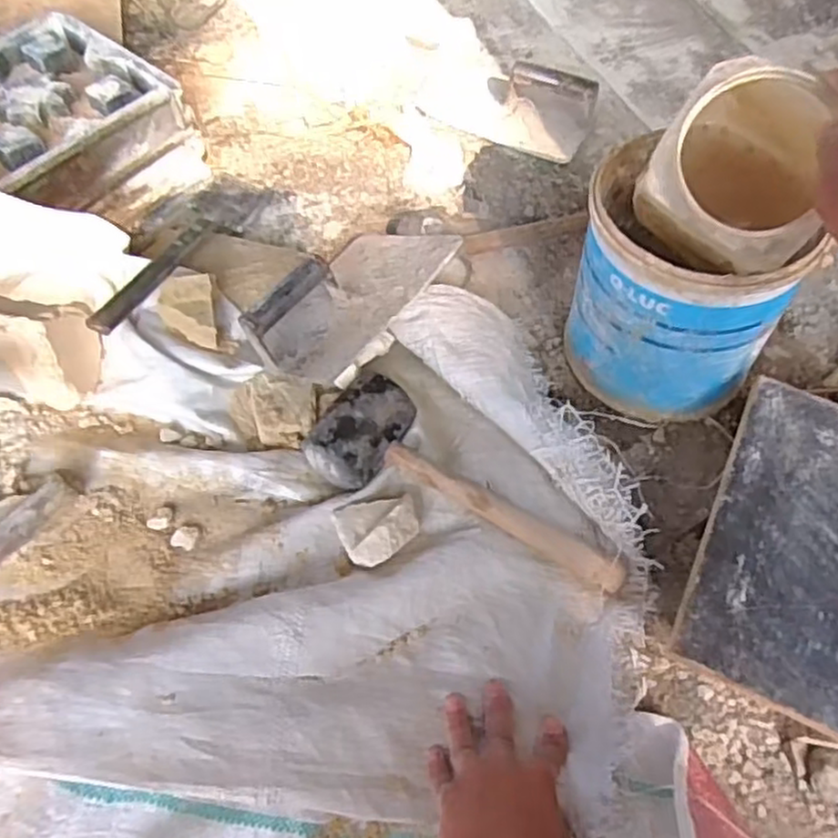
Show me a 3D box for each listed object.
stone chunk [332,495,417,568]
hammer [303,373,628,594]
[{"bbox_3d":[-0.034,0.093,0.609,0.068,0.031,0.058,-12,56,-6],"label":"stone chunk"},{"bbox_3d":[0.047,0.047,0.619,0.278,0.060,0.097,18,58,13],"label":"hammer"}]

